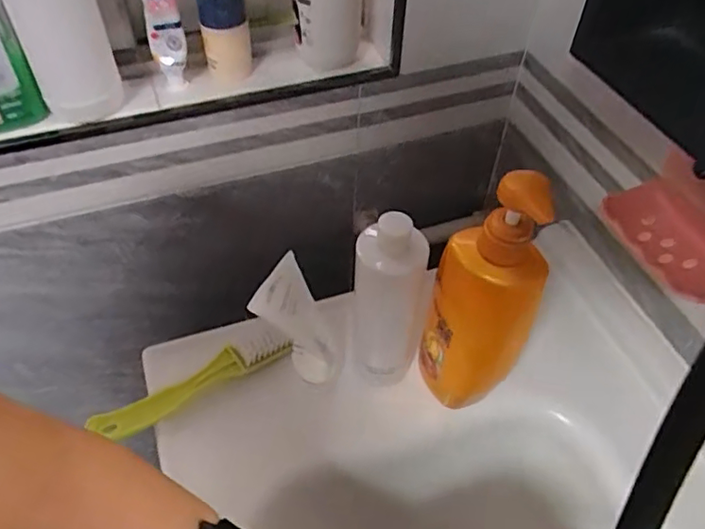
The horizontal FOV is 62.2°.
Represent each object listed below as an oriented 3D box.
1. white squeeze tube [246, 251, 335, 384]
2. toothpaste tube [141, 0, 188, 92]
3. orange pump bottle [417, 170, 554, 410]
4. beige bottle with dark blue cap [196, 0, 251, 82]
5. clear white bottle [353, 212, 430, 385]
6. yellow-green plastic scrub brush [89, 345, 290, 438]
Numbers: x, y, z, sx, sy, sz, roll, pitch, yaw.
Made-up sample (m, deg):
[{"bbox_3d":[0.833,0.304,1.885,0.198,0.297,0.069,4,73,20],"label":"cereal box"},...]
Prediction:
[{"bbox_3d":[-0.054,0.057,0.541,0.034,0.139,0.063,7,46,32],"label":"white squeeze tube"},{"bbox_3d":[-0.199,-0.257,0.611,0.038,0.142,0.046,-10,50,-10],"label":"toothpaste tube"},{"bbox_3d":[0.109,0.035,0.500,0.086,0.261,0.049,11,50,8],"label":"orange pump bottle"},{"bbox_3d":[-0.143,-0.263,0.656,0.053,0.101,0.044,-7,50,-7],"label":"beige bottle with dark blue cap"},{"bbox_3d":[0.034,0.035,0.549,0.063,0.197,0.063,6,49,3],"label":"clear white bottle"},{"bbox_3d":[-0.156,0.119,0.580,0.198,0.009,0.038,-24,54,-20],"label":"yellow-green plastic scrub brush"}]

